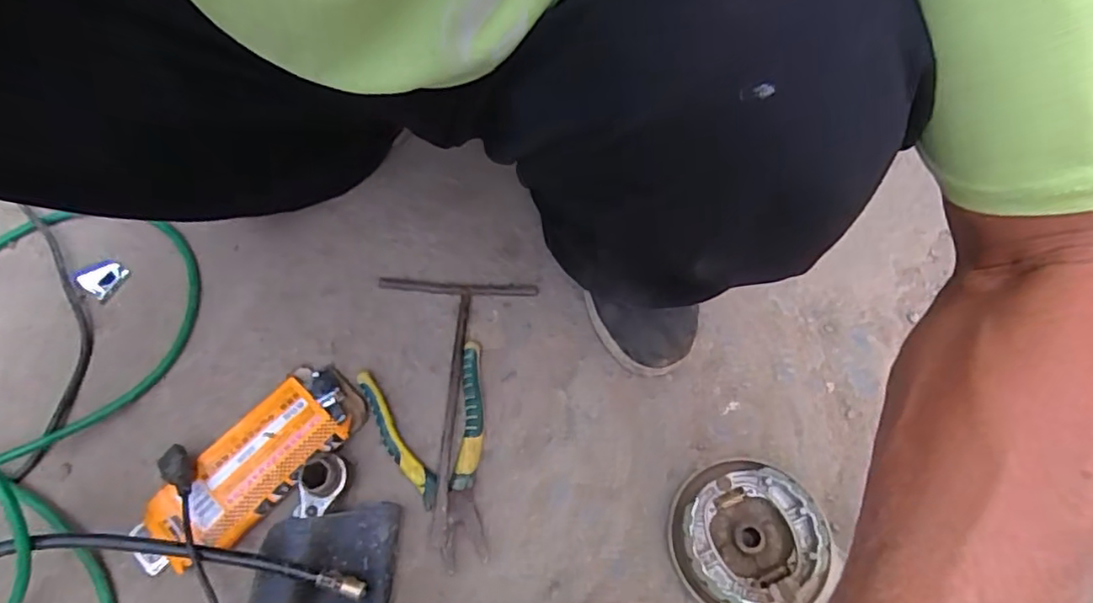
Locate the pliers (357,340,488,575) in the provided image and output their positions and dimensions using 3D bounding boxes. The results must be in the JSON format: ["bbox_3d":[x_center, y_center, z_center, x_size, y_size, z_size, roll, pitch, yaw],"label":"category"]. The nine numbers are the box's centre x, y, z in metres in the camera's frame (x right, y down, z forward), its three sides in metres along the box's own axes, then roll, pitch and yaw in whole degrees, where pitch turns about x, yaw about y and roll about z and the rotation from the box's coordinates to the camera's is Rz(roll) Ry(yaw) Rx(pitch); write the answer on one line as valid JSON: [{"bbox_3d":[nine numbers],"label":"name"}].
[{"bbox_3d":[-0.084,0.128,0.521,0.104,0.021,0.180,-20,68,-10],"label":"pliers"}]

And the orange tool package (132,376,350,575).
[{"bbox_3d":[-0.261,0.150,0.509,0.079,0.029,0.176,40,71,18],"label":"orange tool package"}]

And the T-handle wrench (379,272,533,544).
[{"bbox_3d":[-0.094,0.087,0.537,0.149,0.025,0.242,4,66,0],"label":"T-handle wrench"}]

